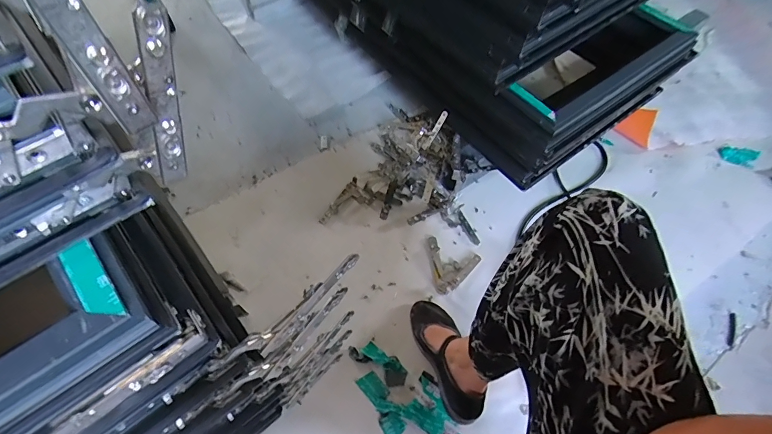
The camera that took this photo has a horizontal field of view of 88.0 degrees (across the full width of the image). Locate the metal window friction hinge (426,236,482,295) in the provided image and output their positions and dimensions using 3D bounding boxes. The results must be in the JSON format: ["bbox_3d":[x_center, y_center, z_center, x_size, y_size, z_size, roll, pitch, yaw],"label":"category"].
[{"bbox_3d":[0.140,0.109,0.965,0.125,0.027,0.128,38,64,19],"label":"metal window friction hinge"}]

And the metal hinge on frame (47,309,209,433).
[{"bbox_3d":[-0.198,0.130,0.294,0.022,0.015,0.146,39,65,20],"label":"metal hinge on frame"}]

